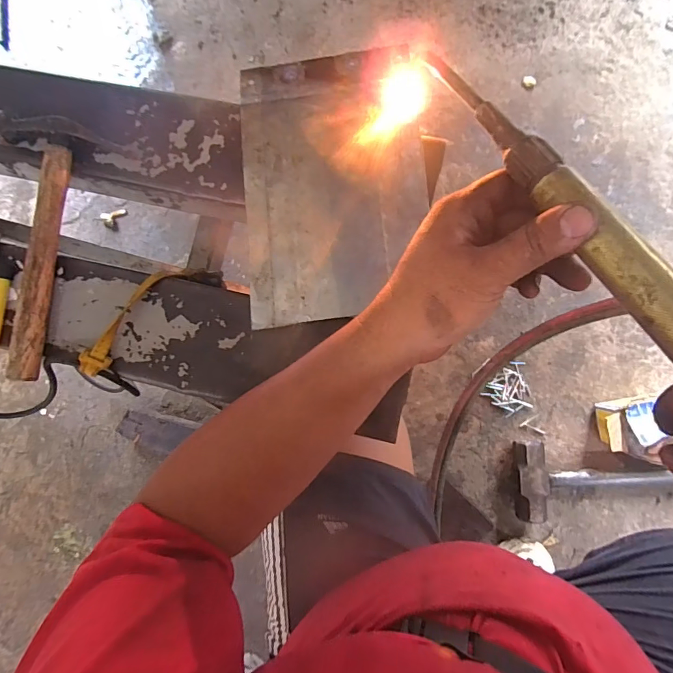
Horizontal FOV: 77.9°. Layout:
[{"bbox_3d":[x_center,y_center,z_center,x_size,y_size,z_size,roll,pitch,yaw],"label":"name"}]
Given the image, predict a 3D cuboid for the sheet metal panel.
[{"bbox_3d":[-0.003,-0.140,0.369,0.157,0.011,0.249,-5,81,4],"label":"sheet metal panel"}]

